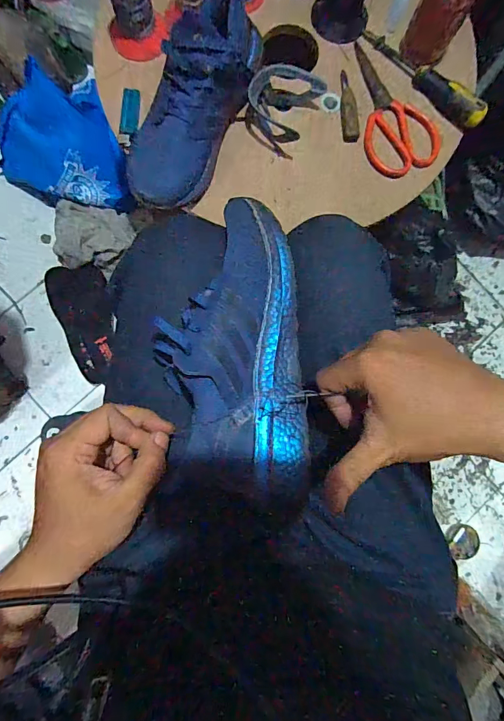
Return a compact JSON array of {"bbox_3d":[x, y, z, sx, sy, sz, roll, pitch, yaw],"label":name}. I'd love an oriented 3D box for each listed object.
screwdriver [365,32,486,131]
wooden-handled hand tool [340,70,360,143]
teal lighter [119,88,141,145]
[{"bbox_3d":[0.242,-0.400,0.544,0.032,0.033,0.201,-40,88,-6],"label":"screwdriver"},{"bbox_3d":[0.135,-0.359,0.552,0.022,0.012,0.101,-5,84,-4],"label":"wooden-handled hand tool"},{"bbox_3d":[-0.167,-0.333,0.535,0.024,0.012,0.077,5,84,-3],"label":"teal lighter"}]

